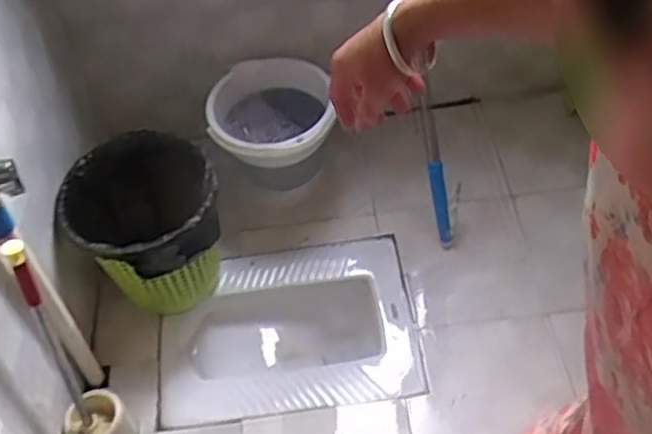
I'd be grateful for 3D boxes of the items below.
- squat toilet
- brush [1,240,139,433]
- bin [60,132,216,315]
[{"bbox_3d":[-0.080,0.248,1.576,0.509,0.132,0.383,-9,50,-2],"label":"squat toilet"},{"bbox_3d":[-0.428,0.254,1.206,0.116,0.509,0.118,24,56,23],"label":"brush"},{"bbox_3d":[-0.353,0.047,1.510,0.300,0.330,0.287,-13,50,-6],"label":"bin"}]

